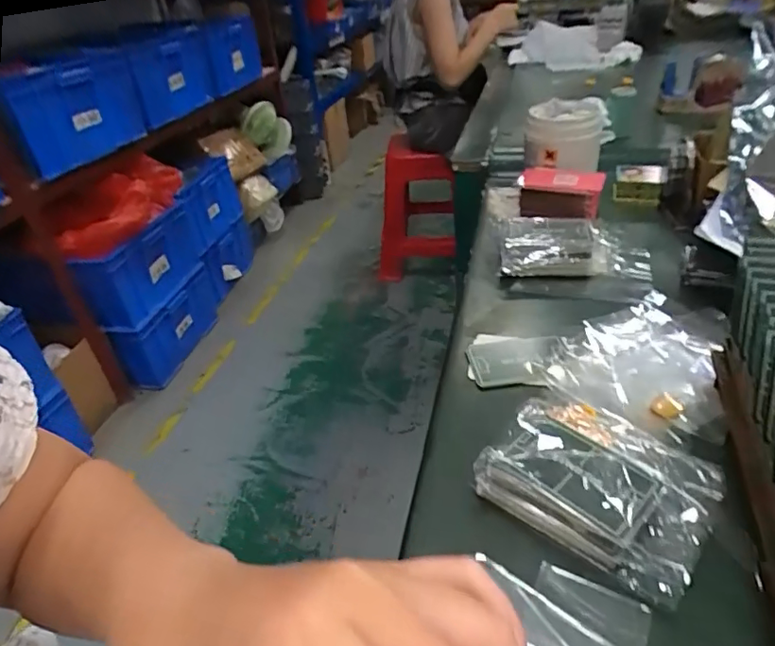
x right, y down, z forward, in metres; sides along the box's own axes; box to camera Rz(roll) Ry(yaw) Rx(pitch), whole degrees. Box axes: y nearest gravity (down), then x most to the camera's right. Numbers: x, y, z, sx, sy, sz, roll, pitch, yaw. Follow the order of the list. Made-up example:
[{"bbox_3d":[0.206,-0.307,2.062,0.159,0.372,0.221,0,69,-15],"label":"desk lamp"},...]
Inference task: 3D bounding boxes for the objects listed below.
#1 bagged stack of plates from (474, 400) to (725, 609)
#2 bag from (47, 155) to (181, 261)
[{"bbox_3d":[0.127,0.096,0.324,0.120,0.032,0.087,21,44,35],"label":"bagged stack of plates"},{"bbox_3d":[-0.773,-0.352,1.549,0.170,0.151,0.445,0,35,12],"label":"bag"}]

